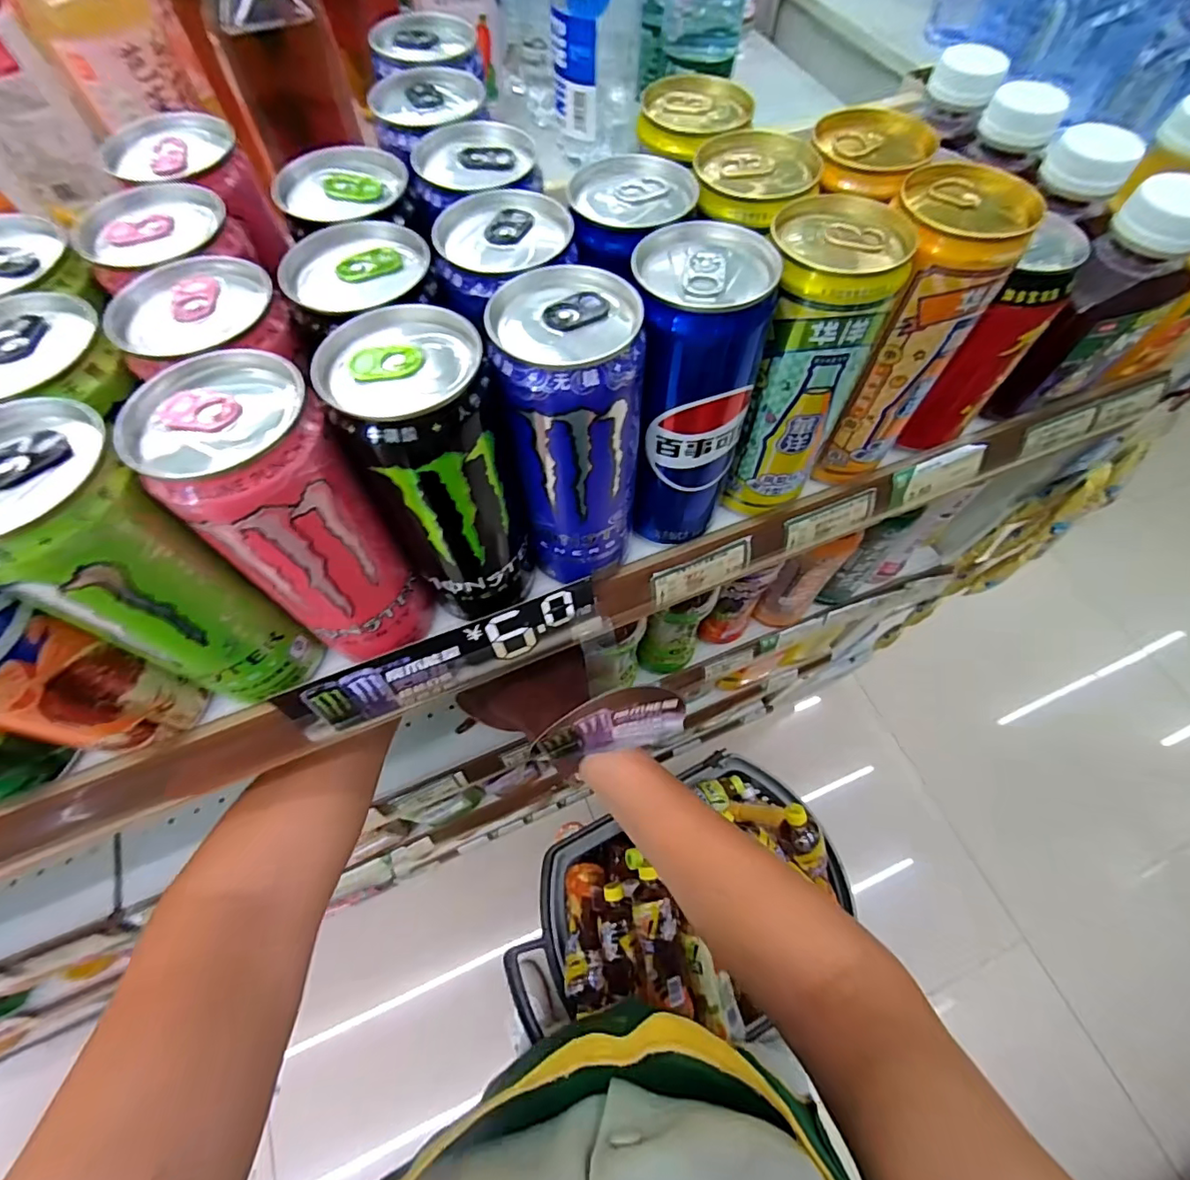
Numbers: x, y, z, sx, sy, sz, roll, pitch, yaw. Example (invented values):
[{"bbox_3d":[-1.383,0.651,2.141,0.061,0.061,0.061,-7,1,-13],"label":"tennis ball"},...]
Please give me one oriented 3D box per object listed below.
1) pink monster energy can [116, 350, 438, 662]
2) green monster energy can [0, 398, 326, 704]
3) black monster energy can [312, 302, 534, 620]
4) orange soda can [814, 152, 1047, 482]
[{"bbox_3d":[-0.115,-0.022,0.217,0.055,0.127,0.059,-34,69,-16],"label":"pink monster energy can"},{"bbox_3d":[-0.168,-0.002,0.209,0.054,0.133,0.056,32,68,14],"label":"green monster energy can"},{"bbox_3d":[-0.060,-0.041,0.227,0.052,0.135,0.053,0,64,-1],"label":"black monster energy can"},{"bbox_3d":[0.147,-0.118,0.265,0.057,0.138,0.050,37,69,16],"label":"orange soda can"}]

